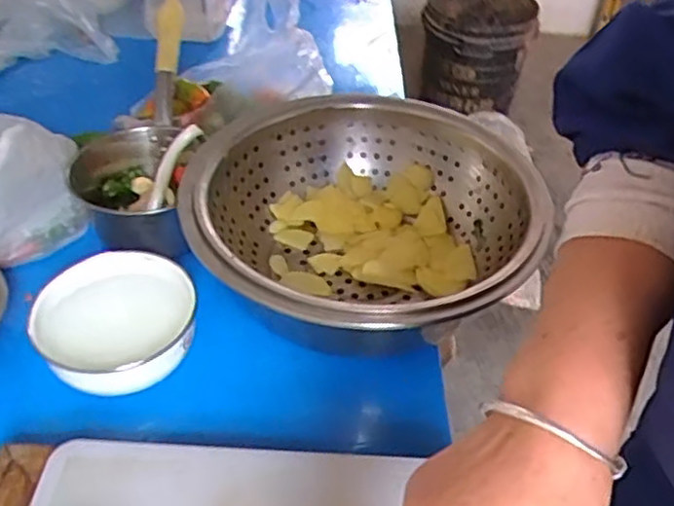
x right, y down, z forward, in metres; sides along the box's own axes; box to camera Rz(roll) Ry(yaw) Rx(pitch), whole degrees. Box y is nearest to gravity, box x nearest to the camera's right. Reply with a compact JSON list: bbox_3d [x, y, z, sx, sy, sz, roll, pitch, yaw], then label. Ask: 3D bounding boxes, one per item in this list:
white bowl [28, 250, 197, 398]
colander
[{"bbox_3d":[-0.197,0.062,0.624,0.133,0.050,0.142,32,49,30],"label":"white bowl"},{"bbox_3d":[0.024,-0.026,0.688,0.314,0.122,0.321,1,41,-1],"label":"colander"}]

